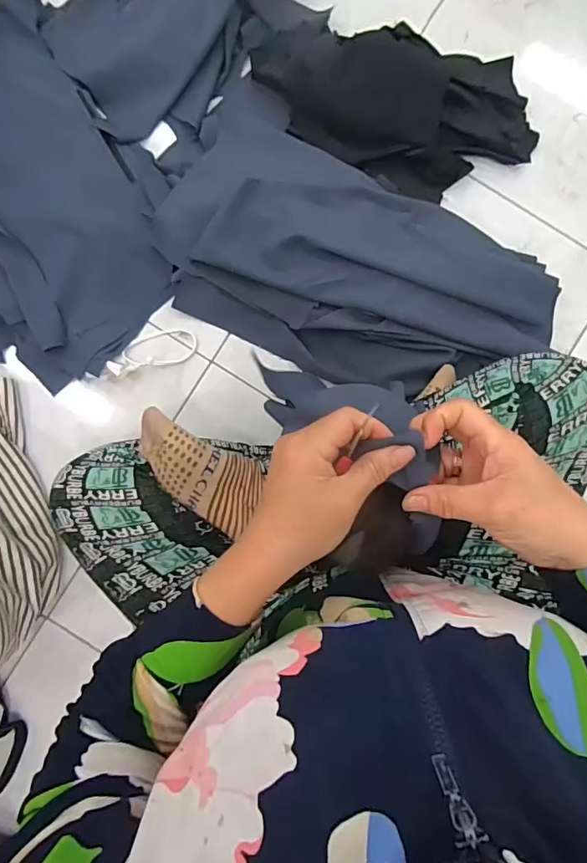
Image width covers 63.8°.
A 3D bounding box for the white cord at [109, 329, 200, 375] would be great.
[{"bbox_3d":[-0.186,-0.108,0.621,0.115,0.024,0.048,-15,89,0],"label":"white cord"}]

